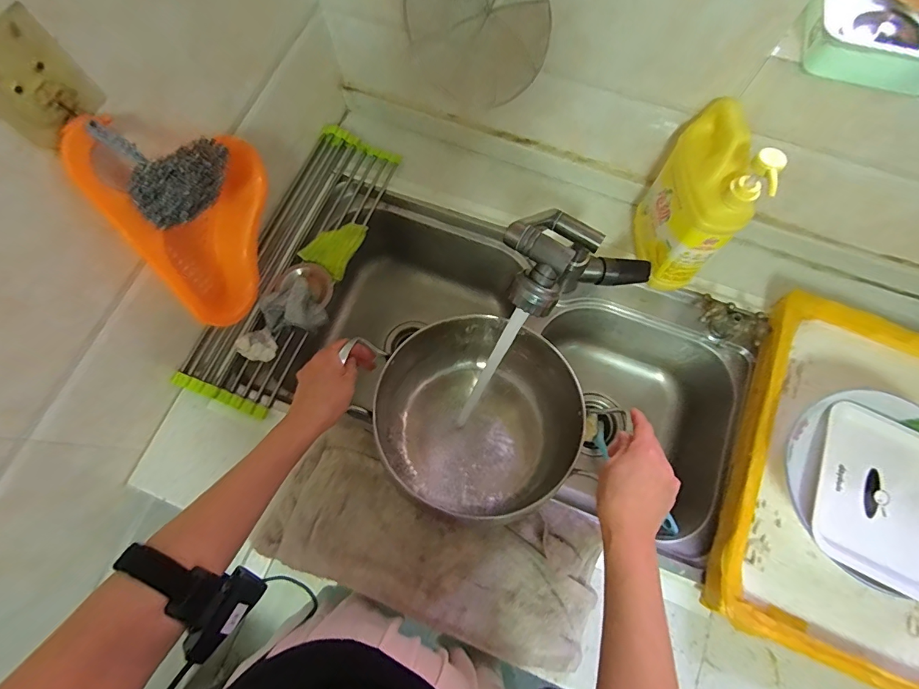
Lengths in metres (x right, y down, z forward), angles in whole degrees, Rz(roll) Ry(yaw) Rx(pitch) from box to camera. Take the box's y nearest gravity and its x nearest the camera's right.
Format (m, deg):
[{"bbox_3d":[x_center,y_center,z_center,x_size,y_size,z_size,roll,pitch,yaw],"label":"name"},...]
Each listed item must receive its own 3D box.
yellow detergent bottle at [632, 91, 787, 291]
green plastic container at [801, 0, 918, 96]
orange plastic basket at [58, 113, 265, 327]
[{"bbox_3d":[0.295,-0.192,0.548,0.063,0.219,0.169,-2,73,1],"label":"yellow detergent bottle"},{"bbox_3d":[0.443,-0.354,0.450,0.133,0.040,0.199,27,75,9],"label":"green plastic container"},{"bbox_3d":[-0.299,-0.147,0.485,0.079,0.230,0.198,9,73,4],"label":"orange plastic basket"}]

